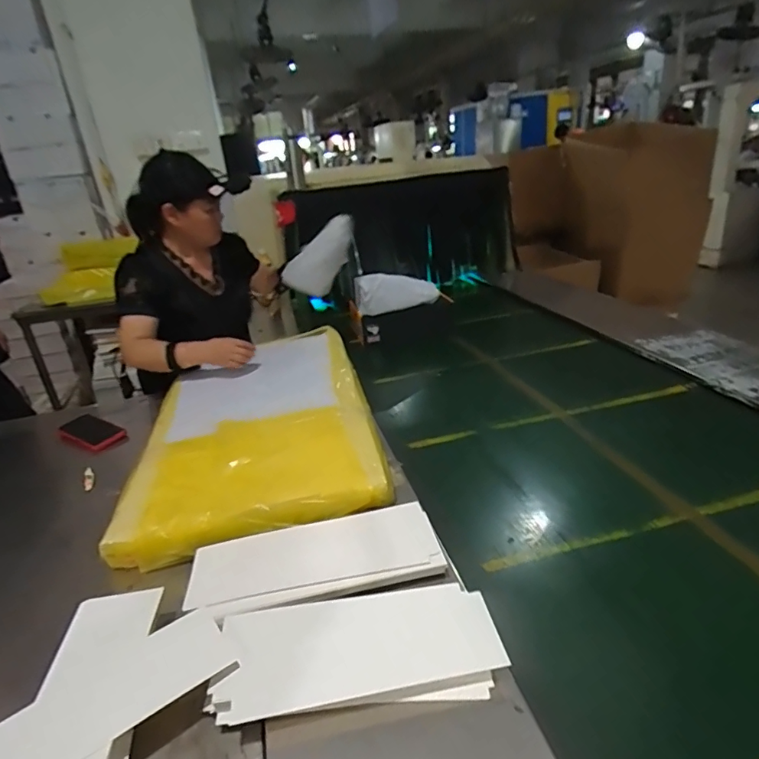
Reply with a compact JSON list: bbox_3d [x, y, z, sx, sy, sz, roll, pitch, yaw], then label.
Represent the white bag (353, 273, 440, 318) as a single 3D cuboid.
[{"bbox_3d":[0.054,-0.288,1.600,0.286,0.116,0.069,-15,26,-21],"label":"white bag"}]

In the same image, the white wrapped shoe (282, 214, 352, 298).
[{"bbox_3d":[-0.177,-0.365,1.500,0.140,0.306,0.075,47,35,-1],"label":"white wrapped shoe"}]

